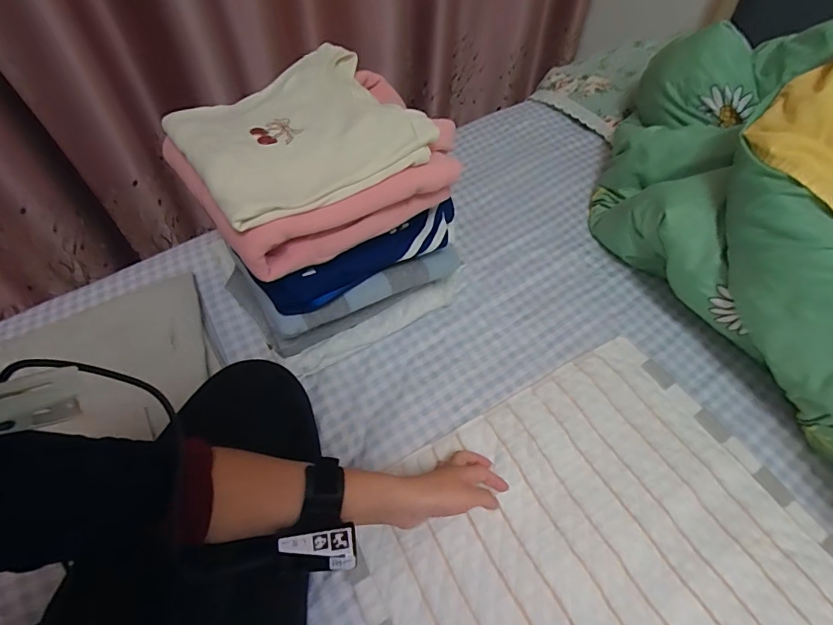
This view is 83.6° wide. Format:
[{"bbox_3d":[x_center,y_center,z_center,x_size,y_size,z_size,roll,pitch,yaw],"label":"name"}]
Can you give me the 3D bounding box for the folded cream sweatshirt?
[{"bbox_3d":[-0.132,-0.200,0.512,0.231,0.032,0.222,-30,59,-20],"label":"folded cream sweatshirt"}]

